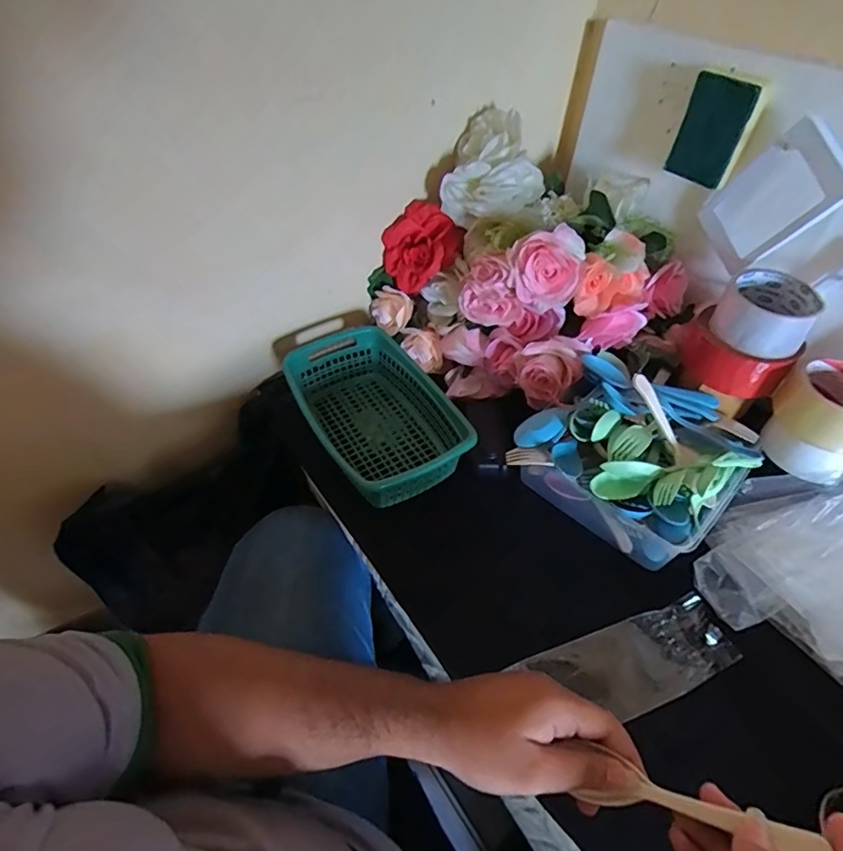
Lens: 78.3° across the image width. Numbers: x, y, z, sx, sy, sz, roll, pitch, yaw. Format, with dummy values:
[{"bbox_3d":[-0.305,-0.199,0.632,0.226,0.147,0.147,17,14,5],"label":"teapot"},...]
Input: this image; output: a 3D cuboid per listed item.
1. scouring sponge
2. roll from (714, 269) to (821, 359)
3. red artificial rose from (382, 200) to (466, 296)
[{"bbox_3d":[0.313,-0.317,0.557,0.024,0.098,0.066,-31,55,-28],"label":"scouring sponge"},{"bbox_3d":[0.354,-0.115,0.533,0.084,0.049,0.085,1,47,-1],"label":"roll"},{"bbox_3d":[0.002,-0.228,0.670,0.098,0.096,0.056,2,47,-1],"label":"red artificial rose"}]

